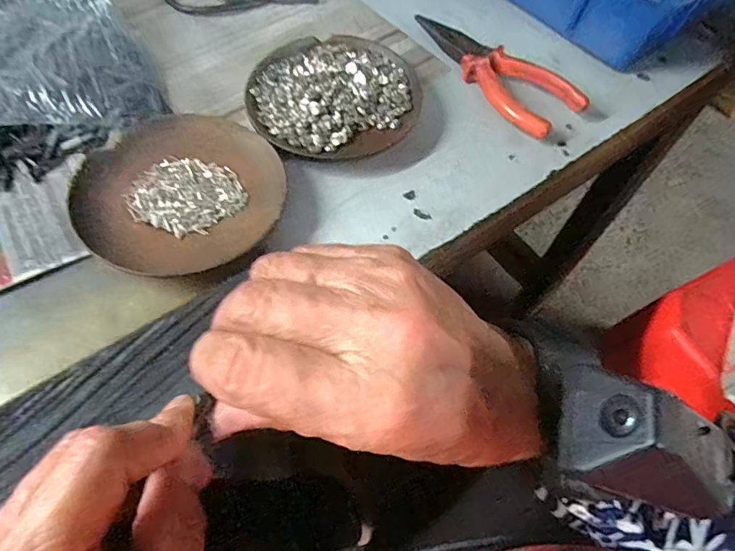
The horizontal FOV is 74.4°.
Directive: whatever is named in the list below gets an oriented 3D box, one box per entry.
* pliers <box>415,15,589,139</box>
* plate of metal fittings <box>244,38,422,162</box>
[{"bbox_3d":[0.089,-0.150,0.351,0.051,0.016,0.140,-33,66,-19],"label":"pliers"},{"bbox_3d":[-0.023,-0.123,0.327,0.110,0.020,0.105,1,60,-1],"label":"plate of metal fittings"}]

